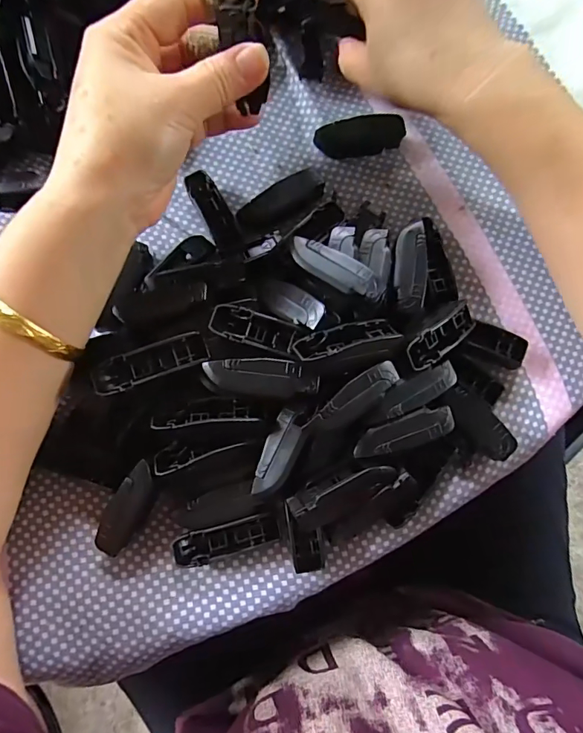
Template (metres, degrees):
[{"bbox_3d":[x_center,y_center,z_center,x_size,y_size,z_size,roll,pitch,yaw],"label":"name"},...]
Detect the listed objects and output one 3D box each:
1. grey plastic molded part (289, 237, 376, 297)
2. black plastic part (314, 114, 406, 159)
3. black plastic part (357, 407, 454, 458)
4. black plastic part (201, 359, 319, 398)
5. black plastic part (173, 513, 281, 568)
[{"bbox_3d":[0.021,-0.049,0.224,0.048,0.009,0.017,31,80,4],"label":"grey plastic molded part"},{"bbox_3d":[0.043,-0.144,0.286,0.056,0.018,0.015,-12,80,-4],"label":"black plastic part"},{"bbox_3d":[0.057,0.033,0.228,0.053,0.006,0.015,-16,80,-4],"label":"black plastic part"},{"bbox_3d":[-0.015,0.006,0.220,0.054,0.015,0.017,1,79,-1],"label":"black plastic part"},{"bbox_3d":[-0.033,0.091,0.240,0.055,0.016,0.018,-13,80,-4],"label":"black plastic part"}]

